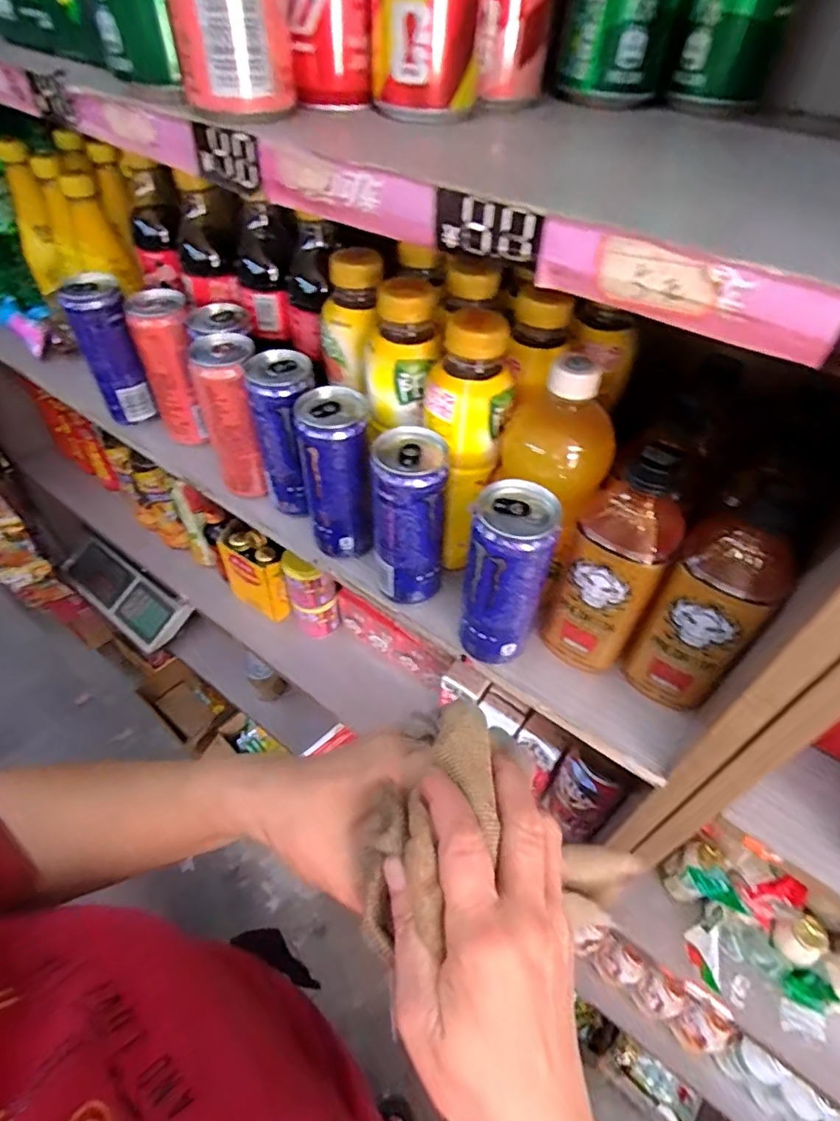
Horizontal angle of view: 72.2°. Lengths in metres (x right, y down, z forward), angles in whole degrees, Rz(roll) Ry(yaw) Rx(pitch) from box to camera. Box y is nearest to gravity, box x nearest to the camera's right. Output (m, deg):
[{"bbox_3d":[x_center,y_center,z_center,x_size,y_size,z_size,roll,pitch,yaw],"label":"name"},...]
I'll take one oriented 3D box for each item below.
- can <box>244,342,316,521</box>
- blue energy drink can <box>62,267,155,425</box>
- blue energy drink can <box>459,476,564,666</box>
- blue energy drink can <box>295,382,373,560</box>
[{"bbox_3d":[-0.116,-0.111,0.516,0.057,0.139,0.058,1,49,-1],"label":"can"},{"bbox_3d":[-0.318,-0.213,0.598,0.054,0.137,0.049,-21,53,-20],"label":"blue energy drink can"},{"bbox_3d":[0.061,0.016,0.417,0.053,0.145,0.051,1,49,-1],"label":"blue energy drink can"},{"bbox_3d":[-0.067,-0.070,0.484,0.052,0.137,0.057,1,49,-1],"label":"blue energy drink can"}]

